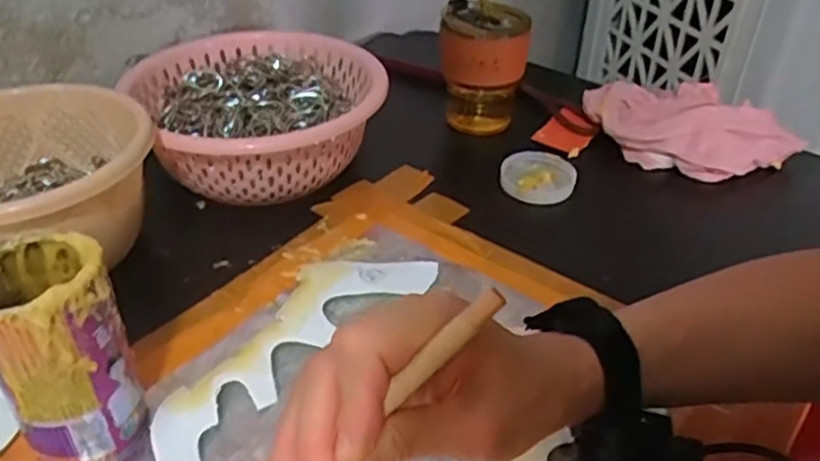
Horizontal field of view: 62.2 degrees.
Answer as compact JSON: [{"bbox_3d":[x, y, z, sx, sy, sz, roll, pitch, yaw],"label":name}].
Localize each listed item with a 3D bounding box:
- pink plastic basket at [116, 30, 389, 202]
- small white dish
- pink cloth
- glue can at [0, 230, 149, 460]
[{"bbox_3d":[-0.130,-0.101,0.606,0.206,0.085,0.175,-8,37,-9],"label":"pink plastic basket"},{"bbox_3d":[0.115,-0.050,0.608,0.064,0.019,0.054,15,40,14],"label":"small white dish"},{"bbox_3d":[0.255,-0.092,0.624,0.193,0.064,0.062,11,38,16],"label":"pink cloth"},{"bbox_3d":[-0.185,0.062,0.362,0.062,0.115,0.064,1,35,-1],"label":"glue can"}]

